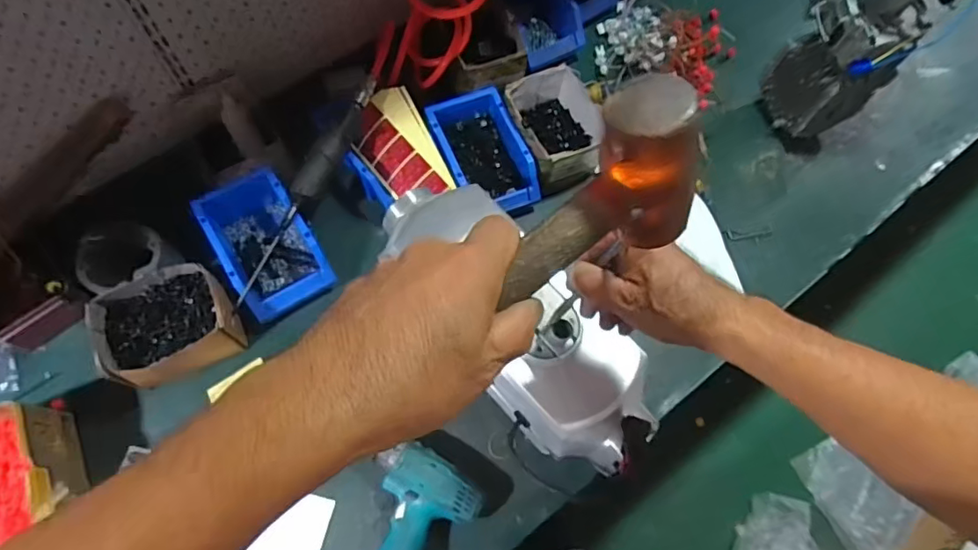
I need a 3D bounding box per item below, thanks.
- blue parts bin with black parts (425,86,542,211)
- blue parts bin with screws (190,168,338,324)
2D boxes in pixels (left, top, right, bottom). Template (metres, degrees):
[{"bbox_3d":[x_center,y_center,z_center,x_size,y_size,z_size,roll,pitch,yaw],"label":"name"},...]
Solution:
[{"bbox_3d":[-0.013,-0.182,0.823,0.117,0.064,0.178,-20,70,-11],"label":"blue parts bin with black parts"},{"bbox_3d":[-0.304,-0.045,0.759,0.118,0.080,0.188,-30,72,-14],"label":"blue parts bin with screws"}]

